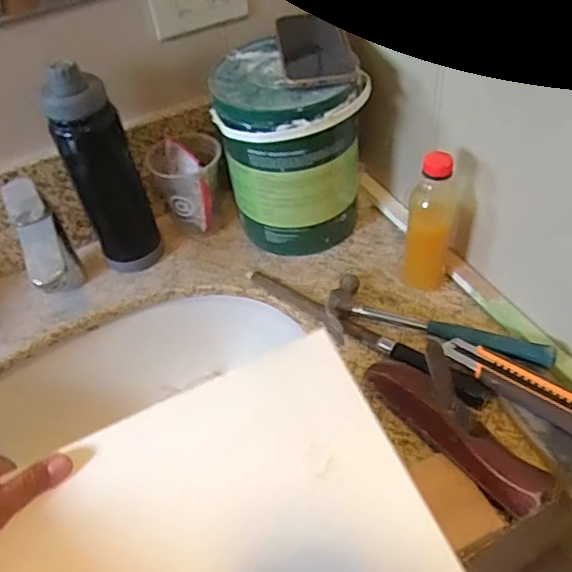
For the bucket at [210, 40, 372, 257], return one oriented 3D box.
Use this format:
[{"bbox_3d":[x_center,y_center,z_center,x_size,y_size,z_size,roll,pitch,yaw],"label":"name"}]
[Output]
[{"bbox_3d":[0.012,-0.176,0.726,0.174,0.218,0.193,-3,47,4],"label":"bucket"}]

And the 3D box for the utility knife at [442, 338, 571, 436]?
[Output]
[{"bbox_3d":[0.244,0.104,0.549,0.190,0.018,0.048,30,57,30],"label":"utility knife"}]

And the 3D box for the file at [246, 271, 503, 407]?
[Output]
[{"bbox_3d":[0.080,0.048,0.647,0.322,0.026,0.024,28,56,29],"label":"file"}]

